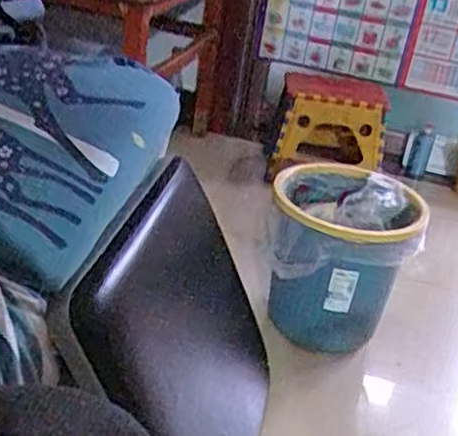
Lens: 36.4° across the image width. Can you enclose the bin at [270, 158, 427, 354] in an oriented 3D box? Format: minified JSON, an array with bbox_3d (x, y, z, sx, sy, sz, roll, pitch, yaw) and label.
[{"bbox_3d":[0.203,0.076,1.325,0.262,0.268,0.282,10,28,2],"label":"bin"}]

